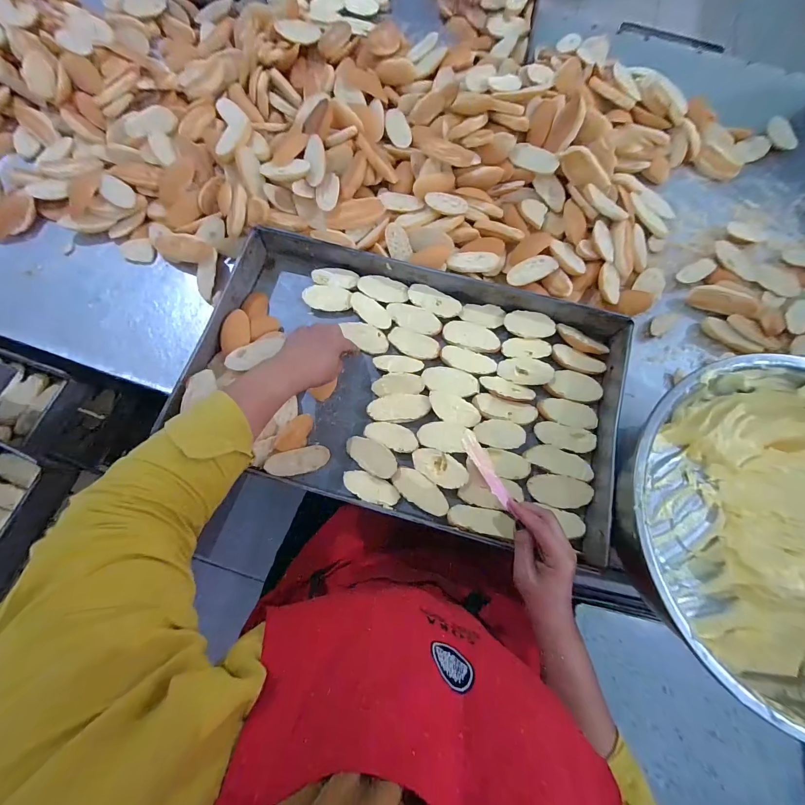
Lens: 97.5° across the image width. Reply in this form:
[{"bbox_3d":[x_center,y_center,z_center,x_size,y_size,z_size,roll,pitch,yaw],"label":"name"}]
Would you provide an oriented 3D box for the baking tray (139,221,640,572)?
[{"bbox_3d":[0.008,-0.034,0.517,0.595,0.066,0.366,15,75,4],"label":"baking tray"}]

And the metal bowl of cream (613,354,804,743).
[{"bbox_3d":[0.435,0.145,0.425,0.371,0.131,0.358,0,73,-1],"label":"metal bowl of cream"}]

